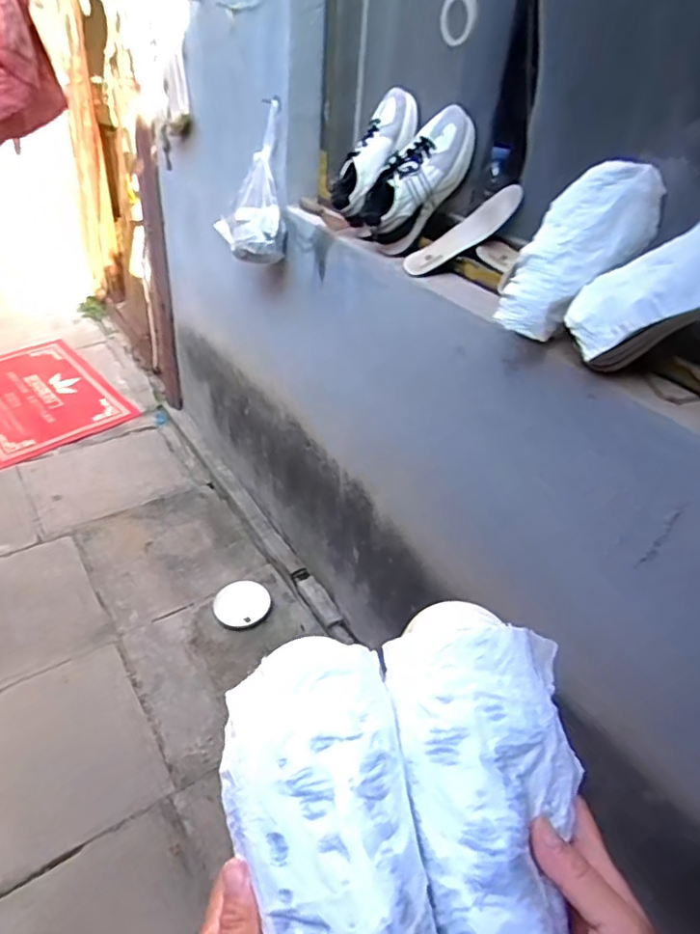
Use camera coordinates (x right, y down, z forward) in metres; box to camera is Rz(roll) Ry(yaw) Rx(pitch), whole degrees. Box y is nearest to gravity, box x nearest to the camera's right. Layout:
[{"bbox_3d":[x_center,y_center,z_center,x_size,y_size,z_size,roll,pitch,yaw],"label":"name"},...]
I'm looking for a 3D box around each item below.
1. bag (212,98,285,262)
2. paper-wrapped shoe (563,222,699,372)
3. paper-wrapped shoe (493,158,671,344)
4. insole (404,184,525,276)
[{"bbox_3d":[-0.225,-0.645,1.385,0.149,0.323,0.161,-4,39,-12],"label":"bag"},{"bbox_3d":[0.415,-0.231,0.753,0.098,0.276,0.138,41,32,-22],"label":"paper-wrapped shoe"},{"bbox_3d":[0.313,-0.307,0.851,0.093,0.262,0.115,27,19,-44],"label":"paper-wrapped shoe"},{"bbox_3d":[0.211,-0.427,1.098,0.234,0.050,0.084,-27,24,31],"label":"insole"}]

